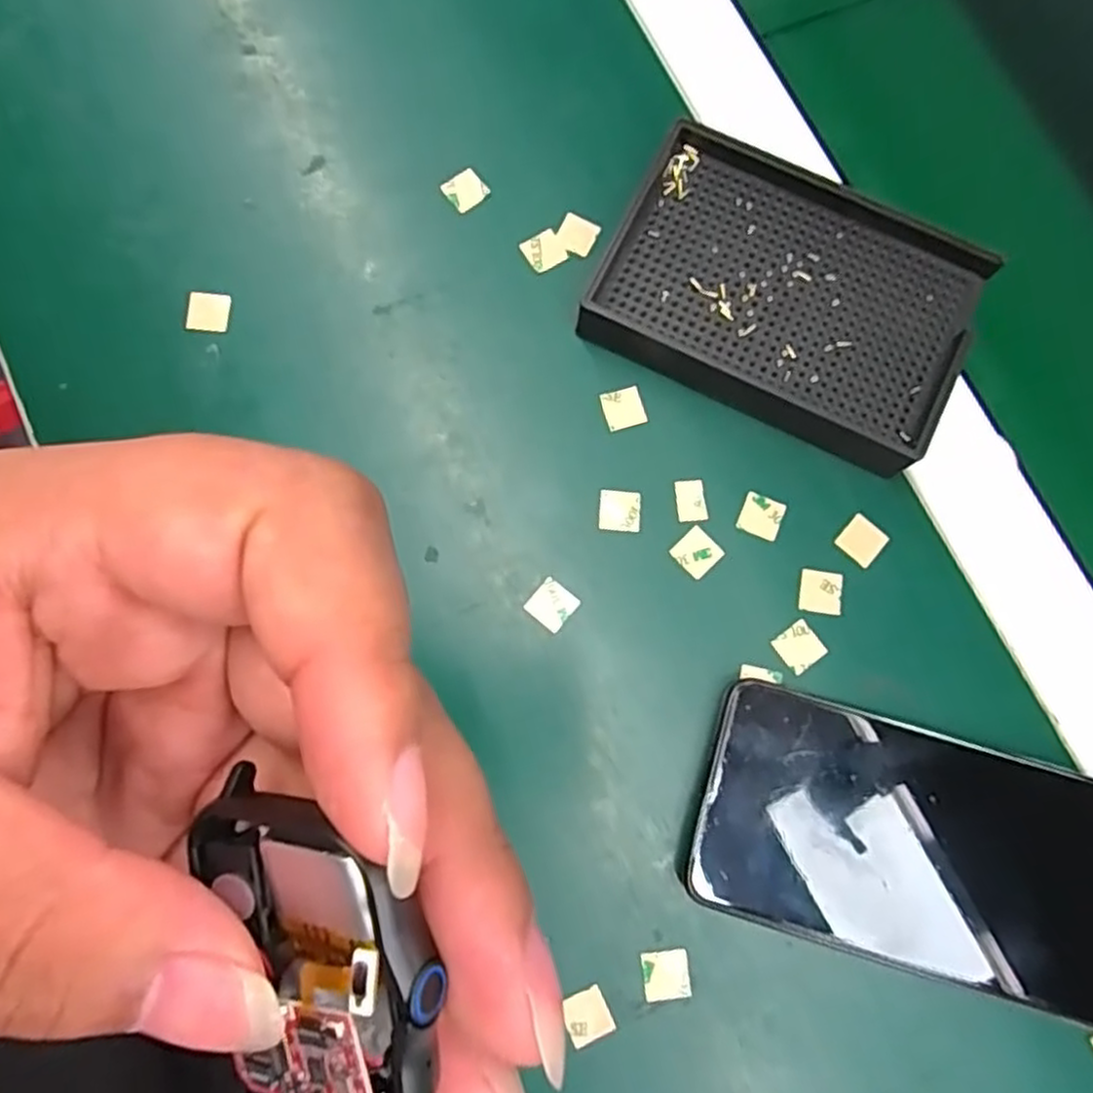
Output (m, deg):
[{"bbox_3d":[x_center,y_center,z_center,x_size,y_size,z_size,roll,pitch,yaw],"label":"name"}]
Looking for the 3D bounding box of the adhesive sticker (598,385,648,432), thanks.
[{"bbox_3d":[0.030,-0.054,0.288,0.016,0.004,0.015,-16,88,-6],"label":"adhesive sticker"}]

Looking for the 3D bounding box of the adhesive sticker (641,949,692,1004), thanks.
[{"bbox_3d":[0.041,0.147,0.251,0.016,0.004,0.015,-6,77,-2],"label":"adhesive sticker"}]

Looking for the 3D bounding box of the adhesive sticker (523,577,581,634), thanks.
[{"bbox_3d":[0.002,0.022,0.274,0.016,0.004,0.015,38,83,5],"label":"adhesive sticker"}]

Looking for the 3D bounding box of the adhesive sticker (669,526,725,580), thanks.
[{"bbox_3d":[0.057,0.002,0.277,0.015,0.004,0.016,-43,84,-6],"label":"adhesive sticker"}]

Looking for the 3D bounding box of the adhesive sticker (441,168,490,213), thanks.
[{"bbox_3d":[-0.034,-0.148,0.303,0.016,0.004,0.015,-39,83,-7],"label":"adhesive sticker"}]

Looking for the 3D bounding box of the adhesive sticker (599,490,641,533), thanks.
[{"bbox_3d":[0.028,-0.014,0.278,0.016,0.004,0.016,5,80,0],"label":"adhesive sticker"}]

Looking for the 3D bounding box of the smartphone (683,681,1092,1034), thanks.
[{"bbox_3d":[0.132,0.107,0.251,0.161,0.016,0.082,16,80,2],"label":"smartphone"}]

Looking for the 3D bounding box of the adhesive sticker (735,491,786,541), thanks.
[{"bbox_3d":[0.082,-0.011,0.281,0.016,0.004,0.015,21,83,3],"label":"adhesive sticker"}]

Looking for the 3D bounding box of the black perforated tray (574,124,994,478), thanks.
[{"bbox_3d":[0.093,-0.098,0.285,0.135,0.023,0.092,28,81,4],"label":"black perforated tray"}]

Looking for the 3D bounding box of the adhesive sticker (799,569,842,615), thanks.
[{"bbox_3d":[0.103,0.017,0.275,0.015,0.004,0.016,7,80,2],"label":"adhesive sticker"}]

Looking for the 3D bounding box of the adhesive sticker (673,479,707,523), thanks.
[{"bbox_3d":[0.055,-0.018,0.281,0.011,0.004,0.016,-7,82,-3],"label":"adhesive sticker"}]

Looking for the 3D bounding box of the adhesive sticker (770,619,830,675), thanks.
[{"bbox_3d":[0.094,0.038,0.271,0.015,0.004,0.015,-35,82,-5],"label":"adhesive sticker"}]

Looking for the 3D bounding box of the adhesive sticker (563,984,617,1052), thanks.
[{"bbox_3d":[0.014,0.160,0.248,0.015,0.004,0.016,-23,82,-10],"label":"adhesive sticker"}]

